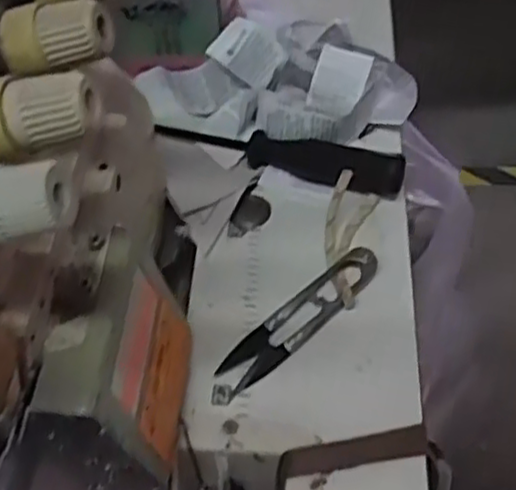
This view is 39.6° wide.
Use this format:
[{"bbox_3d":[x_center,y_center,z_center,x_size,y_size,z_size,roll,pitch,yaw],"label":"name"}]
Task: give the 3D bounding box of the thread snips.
[{"bbox_3d":[0.023,0.034,0.356,0.096,0.012,0.022,-37,59,-21],"label":"thread snips"}]

